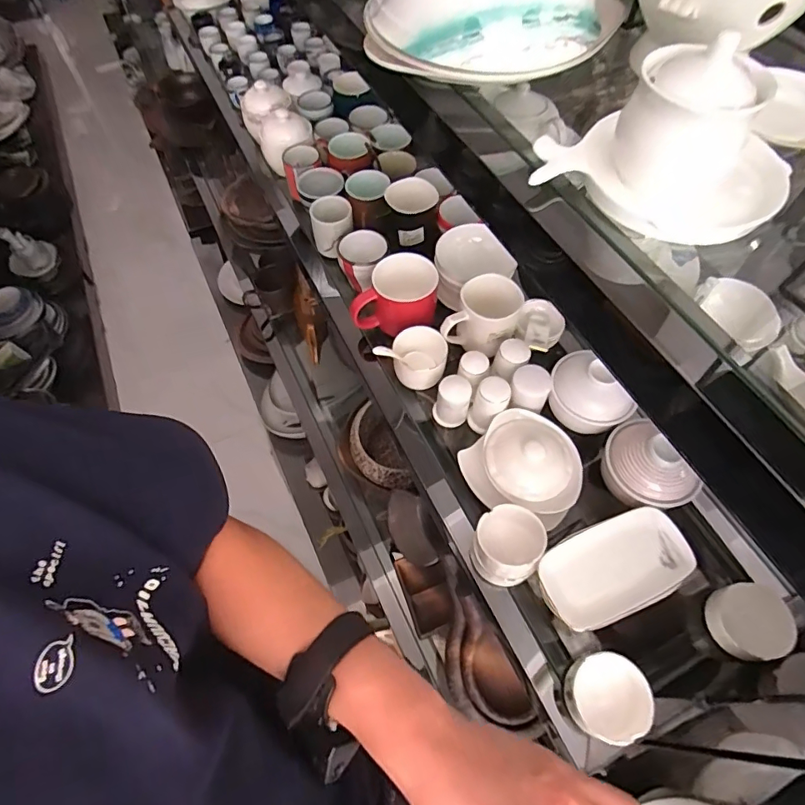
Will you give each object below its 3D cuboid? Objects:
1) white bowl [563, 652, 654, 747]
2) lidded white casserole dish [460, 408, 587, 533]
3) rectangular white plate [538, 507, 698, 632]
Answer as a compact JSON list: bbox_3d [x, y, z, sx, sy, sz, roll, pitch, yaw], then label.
[{"bbox_3d":[0.205,0.296,0.492,0.073,0.047,0.076,0,60,0],"label":"white bowl"},{"bbox_3d":[0.150,0.074,0.586,0.118,0.066,0.136,-37,66,-19],"label":"lidded white casserole dish"},{"bbox_3d":[0.220,0.171,0.509,0.156,0.019,0.088,-19,61,-10],"label":"rectangular white plate"}]

